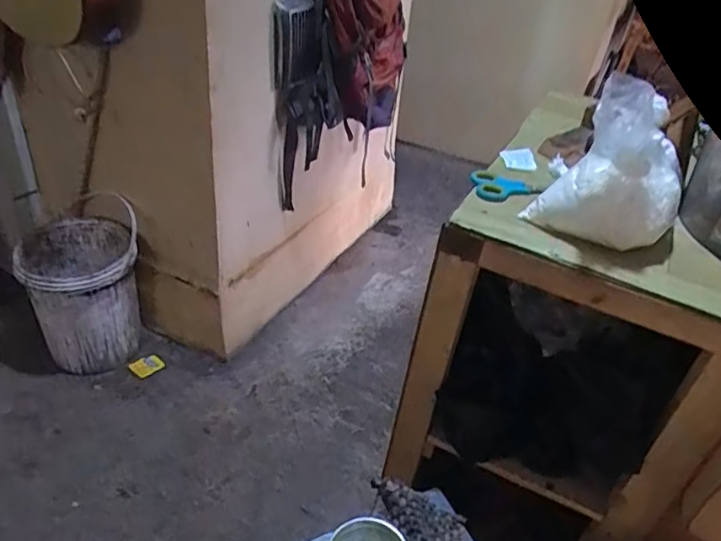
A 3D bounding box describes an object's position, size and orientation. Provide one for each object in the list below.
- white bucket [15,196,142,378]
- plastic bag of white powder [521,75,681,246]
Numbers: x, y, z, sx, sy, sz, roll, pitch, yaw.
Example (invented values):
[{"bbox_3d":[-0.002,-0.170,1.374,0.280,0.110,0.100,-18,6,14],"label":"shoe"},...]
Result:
[{"bbox_3d":[-0.729,0.050,1.564,0.279,0.361,0.291,-16,42,-26],"label":"white bucket"},{"bbox_3d":[0.272,-0.124,0.606,0.133,0.156,0.123,22,40,21],"label":"plastic bag of white powder"}]

